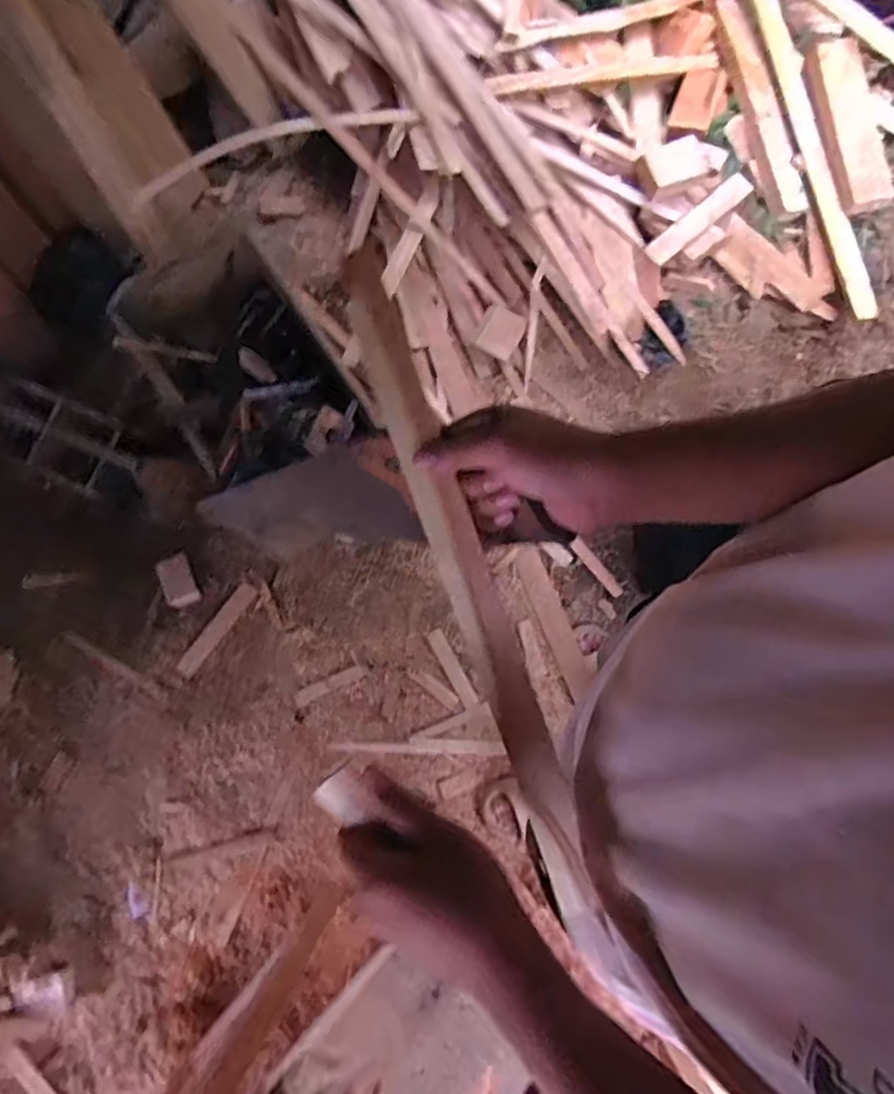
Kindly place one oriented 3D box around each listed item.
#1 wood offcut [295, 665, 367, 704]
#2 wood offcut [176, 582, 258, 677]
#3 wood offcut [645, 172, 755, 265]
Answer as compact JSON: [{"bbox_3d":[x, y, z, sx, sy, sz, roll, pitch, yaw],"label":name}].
[{"bbox_3d":[-0.239,0.281,1.310,0.151,0.008,0.026,-25,74,-7],"label":"wood offcut"},{"bbox_3d":[-0.489,0.172,1.355,0.043,0.018,0.224,34,76,11],"label":"wood offcut"},{"bbox_3d":[0.550,-0.718,1.392,0.253,0.018,0.059,-37,74,12],"label":"wood offcut"}]

